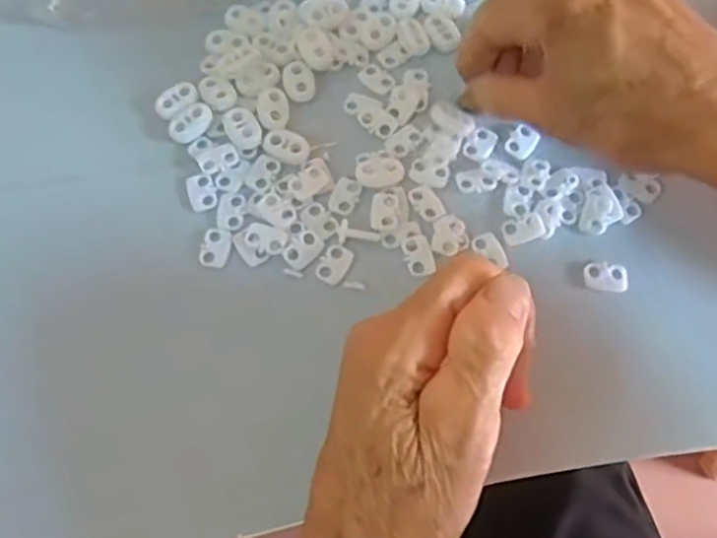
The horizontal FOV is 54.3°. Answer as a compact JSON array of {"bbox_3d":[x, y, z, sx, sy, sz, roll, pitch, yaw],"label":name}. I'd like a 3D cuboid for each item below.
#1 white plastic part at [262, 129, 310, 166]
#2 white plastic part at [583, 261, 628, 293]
[{"bbox_3d":[-0.033,-0.057,0.322,0.022,0.004,0.014,28,72,10],"label":"white plastic part"},{"bbox_3d":[0.108,0.003,0.302,0.019,0.004,0.013,0,70,0],"label":"white plastic part"}]

